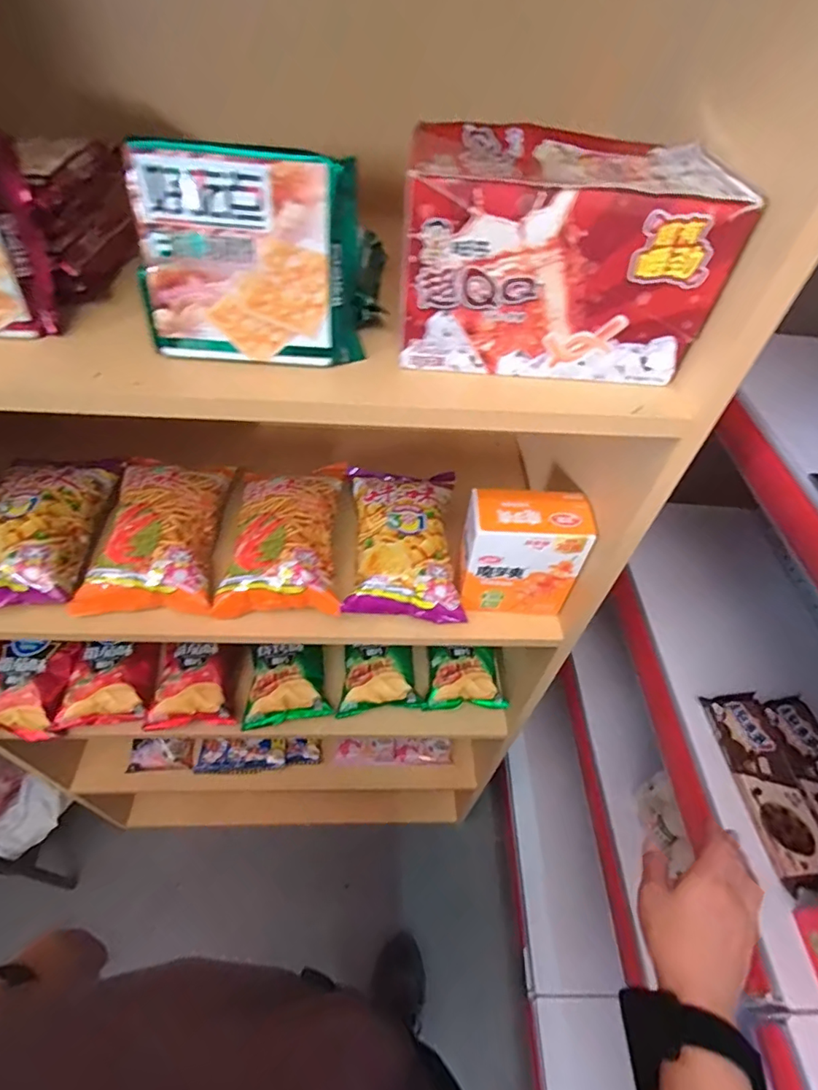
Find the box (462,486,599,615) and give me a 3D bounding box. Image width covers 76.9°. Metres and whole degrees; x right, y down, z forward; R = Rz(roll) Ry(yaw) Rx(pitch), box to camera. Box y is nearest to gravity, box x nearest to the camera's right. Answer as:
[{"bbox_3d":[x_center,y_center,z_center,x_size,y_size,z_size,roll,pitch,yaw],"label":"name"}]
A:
[{"bbox_3d":[0.120,0.009,0.584,0.127,0.140,0.067,2,49,-3],"label":"box"}]

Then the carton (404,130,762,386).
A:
[{"bbox_3d":[0.101,-0.203,0.370,0.201,0.121,0.102,3,49,-2],"label":"carton"}]

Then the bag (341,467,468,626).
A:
[{"bbox_3d":[-0.006,-0.013,0.636,0.131,0.067,0.204,2,49,-3],"label":"bag"}]

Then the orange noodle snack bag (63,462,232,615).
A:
[{"bbox_3d":[-0.302,-0.021,0.622,0.139,0.063,0.198,0,50,-5],"label":"orange noodle snack bag"}]

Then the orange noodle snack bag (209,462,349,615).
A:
[{"bbox_3d":[-0.150,-0.022,0.633,0.136,0.059,0.211,4,49,-1],"label":"orange noodle snack bag"}]

